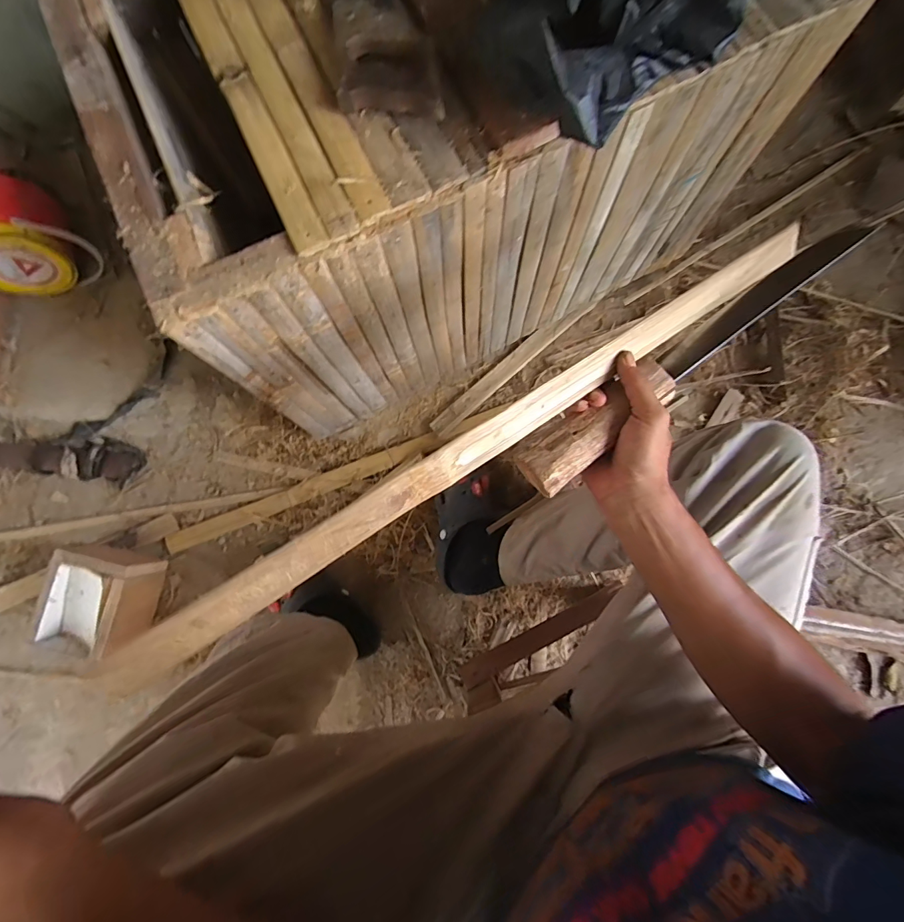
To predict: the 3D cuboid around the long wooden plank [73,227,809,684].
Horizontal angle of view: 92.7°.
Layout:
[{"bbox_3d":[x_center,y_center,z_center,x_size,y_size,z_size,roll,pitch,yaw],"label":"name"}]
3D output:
[{"bbox_3d":[0.055,-0.034,0.343,0.635,0.010,0.035,-33,120,-14],"label":"long wooden plank"}]

